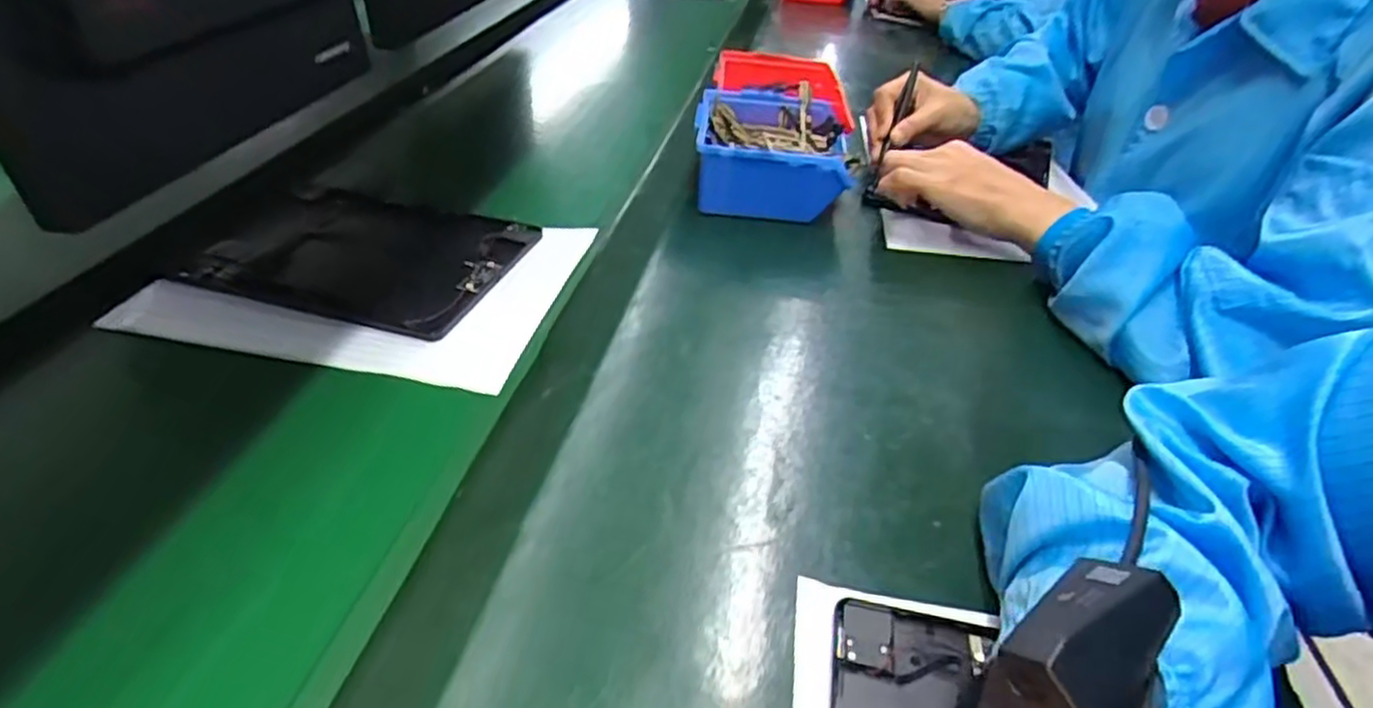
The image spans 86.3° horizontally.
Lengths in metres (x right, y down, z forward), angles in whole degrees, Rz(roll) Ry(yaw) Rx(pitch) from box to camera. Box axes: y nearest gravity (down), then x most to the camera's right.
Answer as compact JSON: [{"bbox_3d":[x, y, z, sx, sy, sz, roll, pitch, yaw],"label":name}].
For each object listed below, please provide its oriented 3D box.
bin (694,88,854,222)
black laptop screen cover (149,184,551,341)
[{"bbox_3d":[0.068,-0.157,0.599,0.119,0.073,0.106,5,35,4],"label":"bin"},{"bbox_3d":[-0.246,-0.078,0.557,0.232,0.011,0.156,12,36,13],"label":"black laptop screen cover"}]

